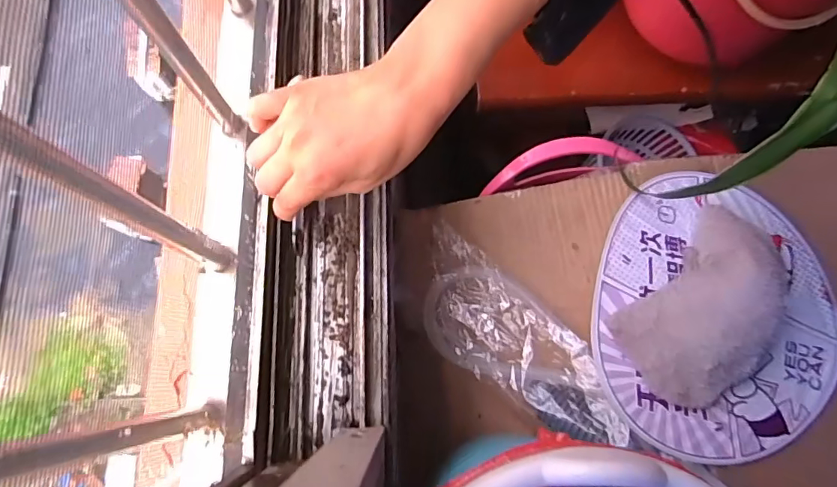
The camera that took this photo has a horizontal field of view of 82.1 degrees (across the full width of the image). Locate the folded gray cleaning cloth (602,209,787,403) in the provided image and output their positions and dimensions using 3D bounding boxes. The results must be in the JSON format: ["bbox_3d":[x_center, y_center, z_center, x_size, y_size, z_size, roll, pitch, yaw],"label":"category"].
[{"bbox_3d":[0.262,0.057,0.422,0.168,0.048,0.109,-44,80,-10],"label":"folded gray cleaning cloth"}]

